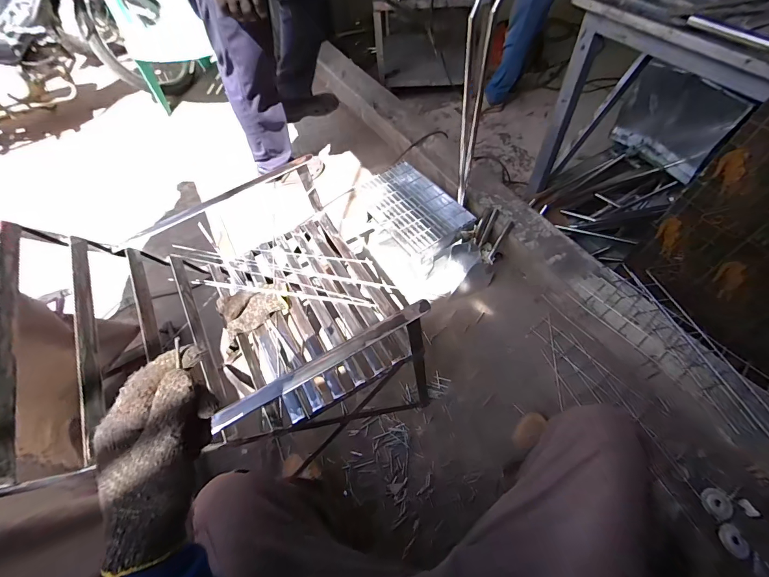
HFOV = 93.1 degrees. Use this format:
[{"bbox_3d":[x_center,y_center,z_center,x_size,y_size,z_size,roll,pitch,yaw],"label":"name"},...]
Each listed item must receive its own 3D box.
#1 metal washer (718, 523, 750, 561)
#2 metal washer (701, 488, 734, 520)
[{"bbox_3d":[0.734,0.530,0.764,0.052,0.004,0.060,1,57,4],"label":"metal washer"},{"bbox_3d":[0.738,0.476,0.807,0.064,0.005,0.057,-15,57,-6],"label":"metal washer"}]

